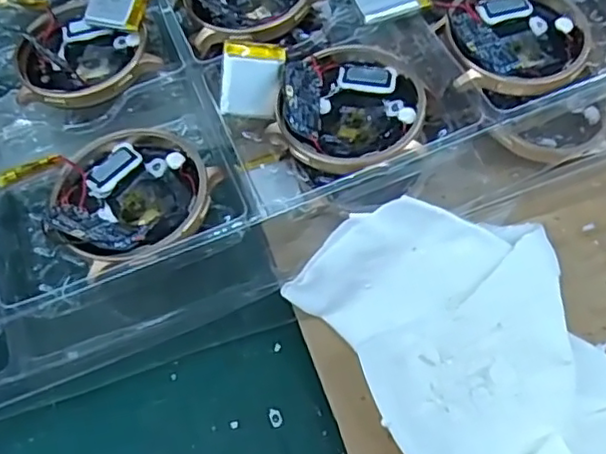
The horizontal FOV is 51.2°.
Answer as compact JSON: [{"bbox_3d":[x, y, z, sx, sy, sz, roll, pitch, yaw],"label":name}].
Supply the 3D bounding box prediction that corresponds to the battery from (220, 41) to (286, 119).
[{"bbox_3d":[-0.016,-0.045,0.195,0.019,0.004,0.022,1,102,-20],"label":"battery"}]

